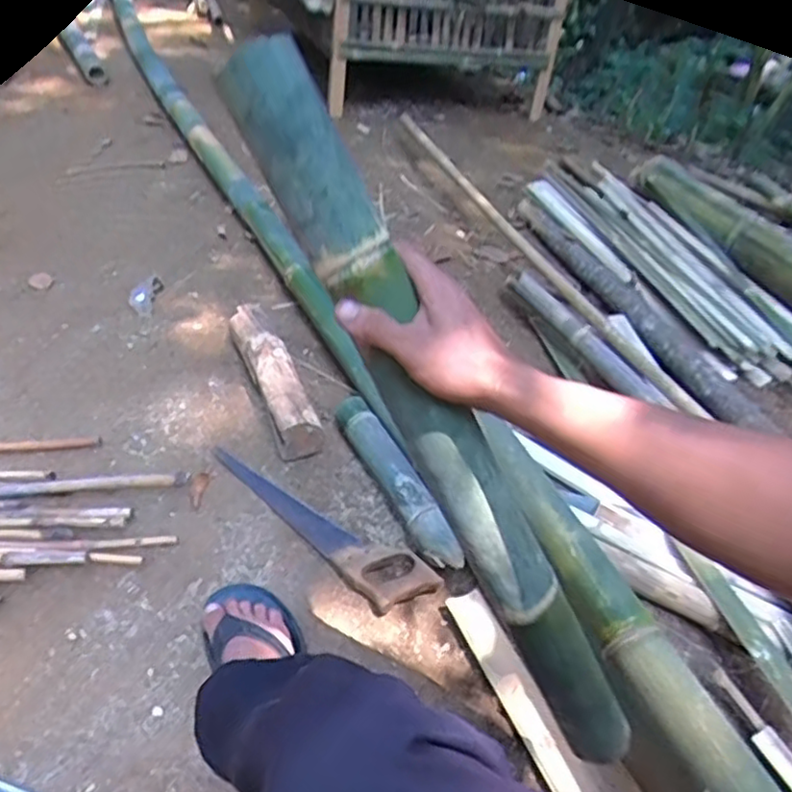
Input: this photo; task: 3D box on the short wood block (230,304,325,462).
[{"bbox_3d":[-0.231,-0.041,1.230,0.079,0.079,0.422,-14,42,-20],"label":"short wood block"}]

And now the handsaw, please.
[{"bbox_3d":[-0.121,0.176,1.030,0.100,0.032,0.428,-27,52,-38],"label":"handsaw"}]

